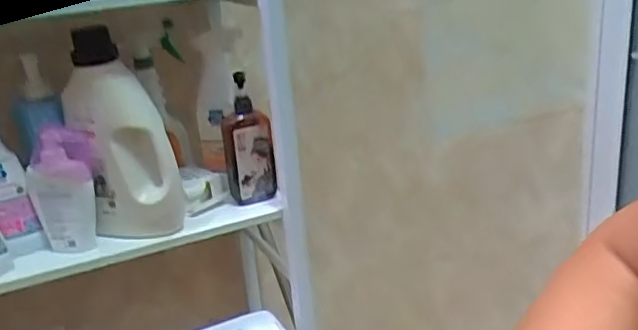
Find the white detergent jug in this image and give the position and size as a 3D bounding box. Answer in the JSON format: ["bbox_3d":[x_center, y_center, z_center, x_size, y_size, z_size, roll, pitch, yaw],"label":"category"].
[{"bbox_3d":[-0.262,-0.034,0.844,0.125,0.283,0.084,-8,19,-10],"label":"white detergent jug"}]

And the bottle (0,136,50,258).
[{"bbox_3d":[-0.409,0.022,0.813,0.047,0.201,0.061,11,24,38],"label":"bottle"}]

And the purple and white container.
[{"bbox_3d":[-0.331,0.032,0.829,0.087,0.171,0.048,-12,20,-21],"label":"purple and white container"}]

